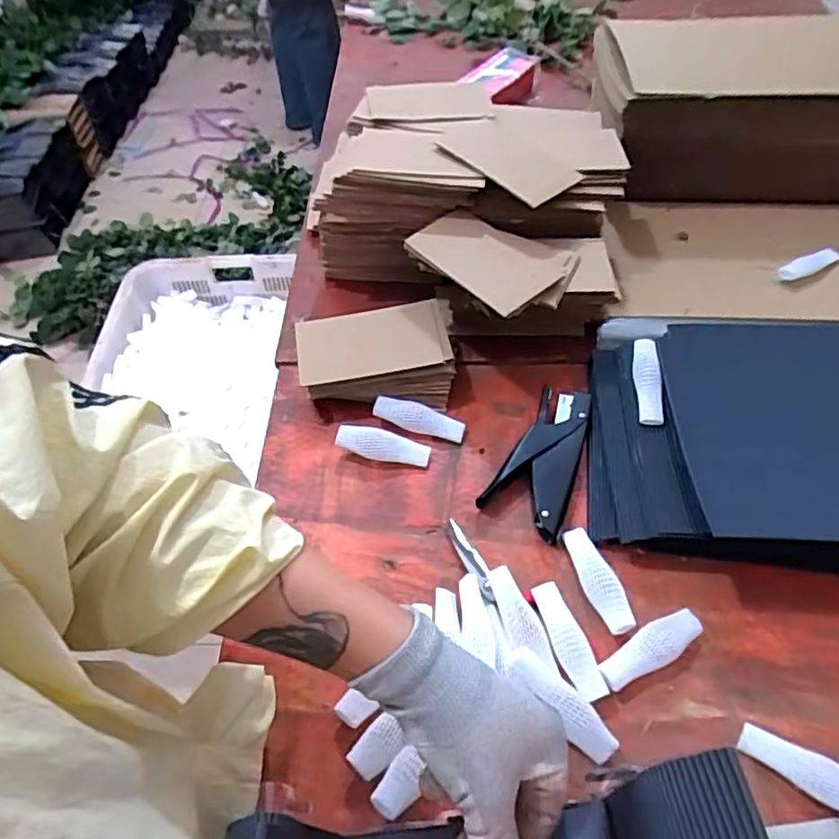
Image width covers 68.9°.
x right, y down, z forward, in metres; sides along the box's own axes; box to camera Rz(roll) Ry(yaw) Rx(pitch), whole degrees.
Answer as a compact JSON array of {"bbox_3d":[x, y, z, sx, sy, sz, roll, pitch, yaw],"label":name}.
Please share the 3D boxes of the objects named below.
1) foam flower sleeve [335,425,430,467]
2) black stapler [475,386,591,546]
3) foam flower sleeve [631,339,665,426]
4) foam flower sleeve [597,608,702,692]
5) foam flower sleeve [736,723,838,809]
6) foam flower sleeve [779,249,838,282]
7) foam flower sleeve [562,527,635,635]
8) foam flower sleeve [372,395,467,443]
[{"bbox_3d":[-0.033,0.023,0.570,0.084,0.026,0.026,7,53,7],"label":"foam flower sleeve"},{"bbox_3d":[0.114,0.033,0.552,0.067,0.025,0.142,21,56,17],"label":"black stapler"},{"bbox_3d":[0.213,-0.035,0.572,0.026,0.021,0.090,6,53,6],"label":"foam flower sleeve"},{"bbox_3d":[0.169,0.170,0.450,0.087,0.018,0.026,-24,56,-16],"label":"foam flower sleeve"},{"bbox_3d":[0.260,0.235,0.405,0.087,0.017,0.024,25,58,19],"label":"foam flower sleeve"},{"bbox_3d":[0.424,-0.168,0.669,0.079,0.013,0.018,-24,56,-16],"label":"foam flower sleeve"},{"bbox_3d":[0.142,0.127,0.486,0.026,0.017,0.090,-10,53,-6],"label":"foam flower sleeve"},{"bbox_3d":[-0.001,-0.001,0.586,0.087,0.016,0.028,10,54,9],"label":"foam flower sleeve"}]

